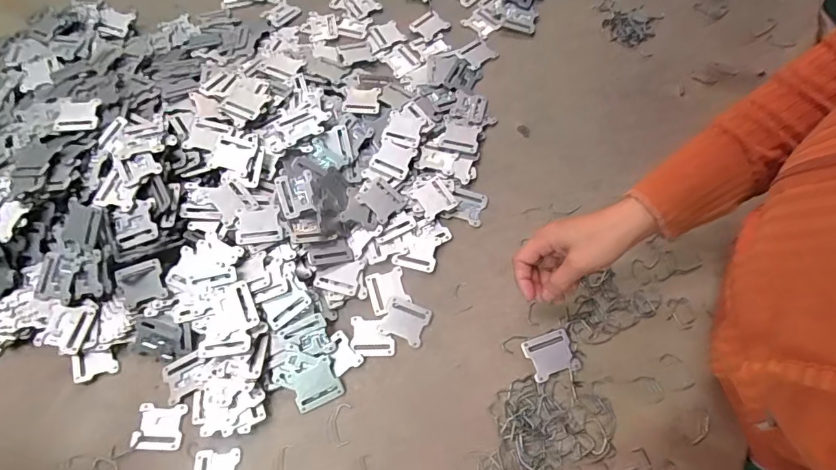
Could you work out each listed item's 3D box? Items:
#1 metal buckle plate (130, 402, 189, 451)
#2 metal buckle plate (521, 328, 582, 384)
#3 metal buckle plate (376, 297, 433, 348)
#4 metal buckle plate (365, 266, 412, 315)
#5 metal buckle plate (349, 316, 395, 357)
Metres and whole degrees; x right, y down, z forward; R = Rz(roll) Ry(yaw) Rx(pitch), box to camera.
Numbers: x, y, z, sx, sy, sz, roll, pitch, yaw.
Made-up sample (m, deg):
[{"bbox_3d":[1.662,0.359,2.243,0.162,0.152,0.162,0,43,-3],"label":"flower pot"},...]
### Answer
[{"bbox_3d":[-0.265,0.195,0.454,0.049,0.004,0.042,1,66,3],"label":"metal buckle plate"},{"bbox_3d":[0.137,0.124,0.461,0.049,0.008,0.043,-17,67,-5],"label":"metal buckle plate"},{"bbox_3d":[-0.015,0.094,0.485,0.050,0.004,0.044,18,68,10],"label":"metal buckle plate"},{"bbox_3d":[-0.034,0.062,0.500,0.042,0.005,0.046,-16,67,-5],"label":"metal buckle plate"},{"bbox_3d":[-0.049,0.109,0.481,0.046,0.004,0.042,-2,66,2],"label":"metal buckle plate"}]

